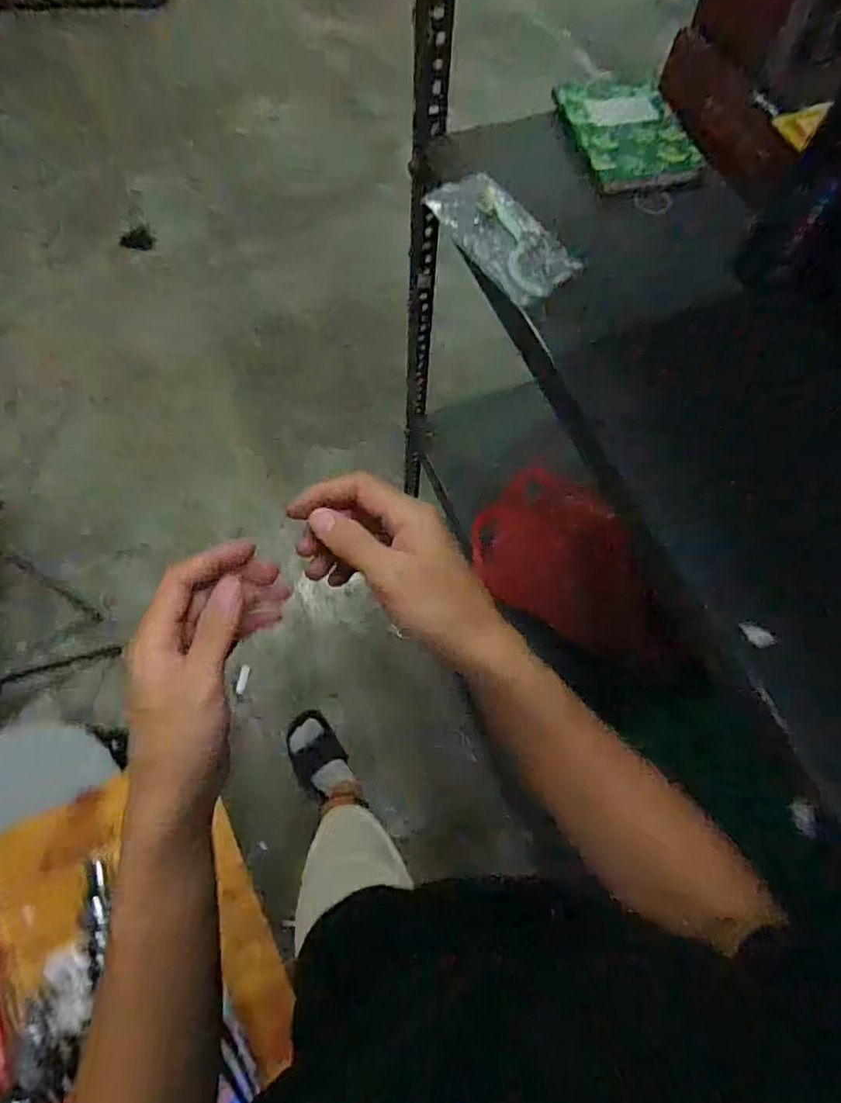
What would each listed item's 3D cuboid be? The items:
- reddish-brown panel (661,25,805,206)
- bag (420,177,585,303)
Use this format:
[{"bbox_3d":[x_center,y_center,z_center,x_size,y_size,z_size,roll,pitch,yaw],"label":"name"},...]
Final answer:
[{"bbox_3d":[0.280,-0.399,0.541,0.025,0.053,0.195,-16,68,-10],"label":"reddish-brown panel"},{"bbox_3d":[0.072,-0.279,0.522,0.067,0.020,0.148,-30,71,-15],"label":"bag"}]

